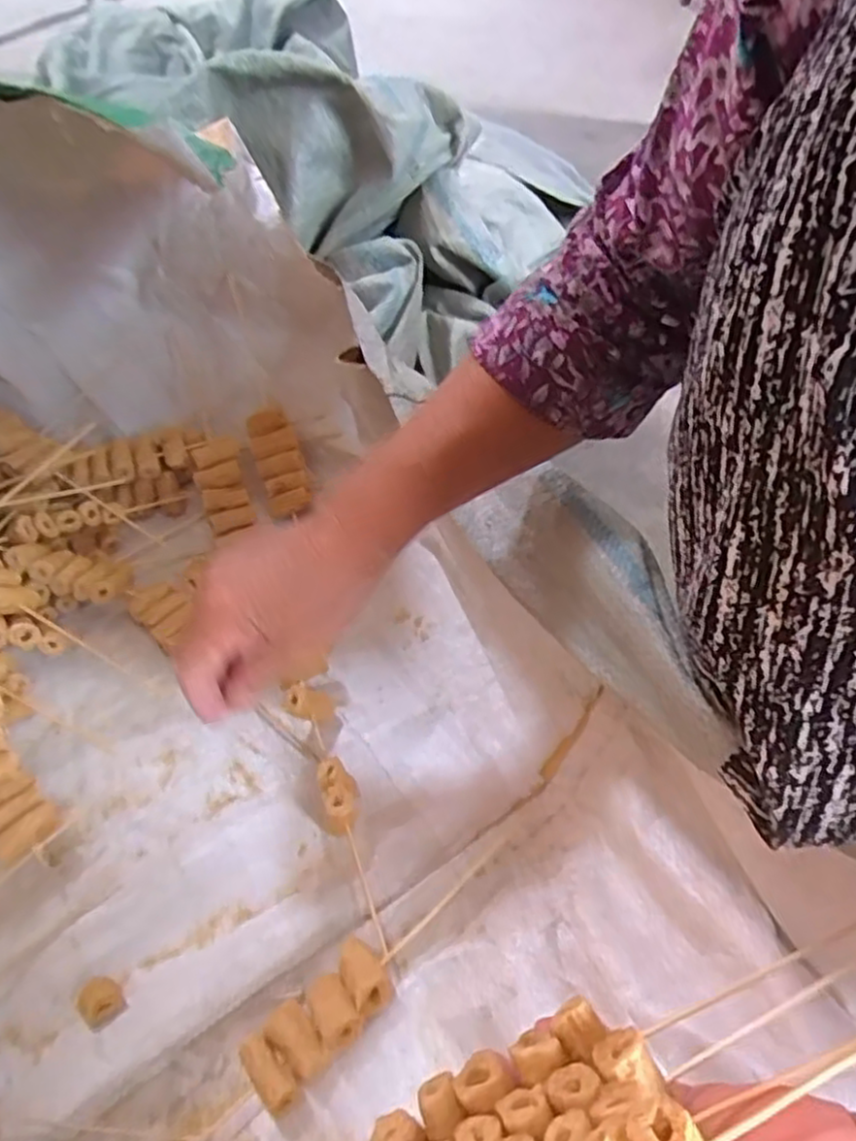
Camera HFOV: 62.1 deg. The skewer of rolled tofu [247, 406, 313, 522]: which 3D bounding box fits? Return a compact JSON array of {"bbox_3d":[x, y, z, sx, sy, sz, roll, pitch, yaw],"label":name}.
[{"bbox_3d":[-0.132,-0.098,0.631,0.037,0.022,0.090,-18,93,-16],"label":"skewer of rolled tofu"}]

